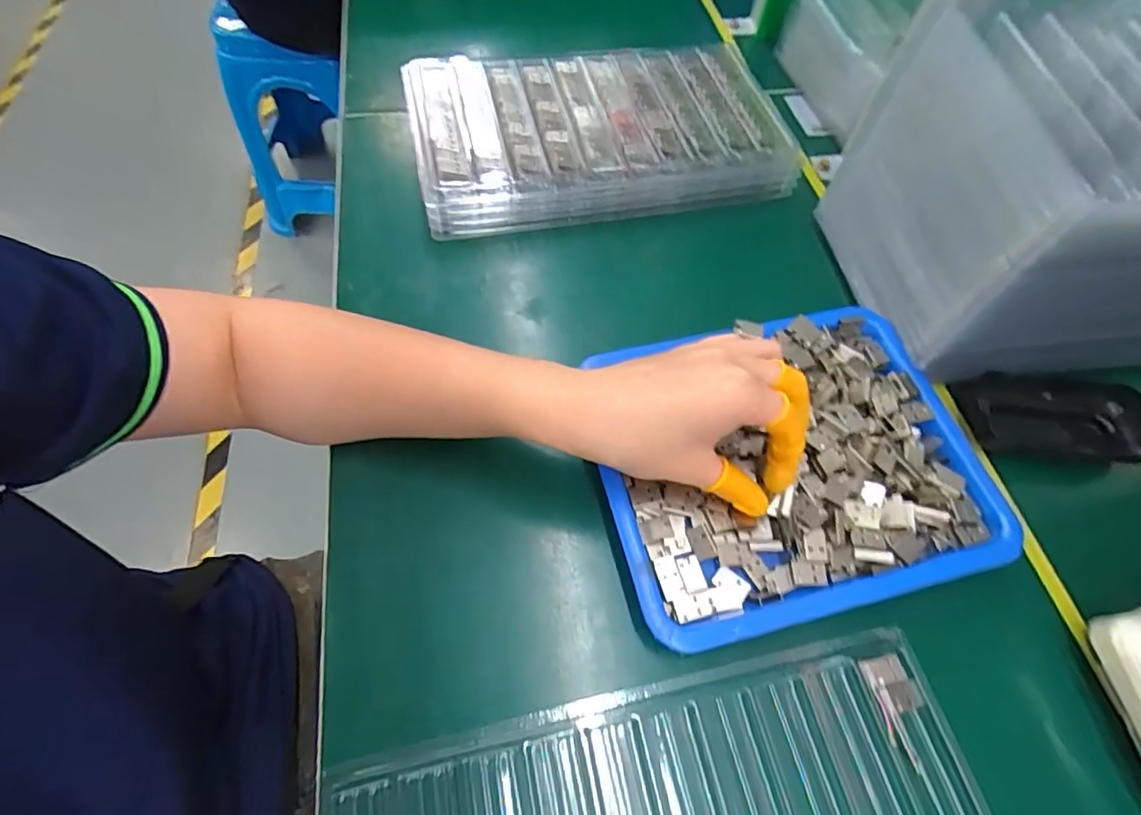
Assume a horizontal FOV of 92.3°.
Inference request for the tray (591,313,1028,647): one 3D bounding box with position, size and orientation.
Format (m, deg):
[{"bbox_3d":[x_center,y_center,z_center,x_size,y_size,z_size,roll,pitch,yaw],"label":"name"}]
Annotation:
[{"bbox_3d":[0.124,0.027,0.316,0.212,0.022,0.172,-12,64,-6],"label":"tray"}]

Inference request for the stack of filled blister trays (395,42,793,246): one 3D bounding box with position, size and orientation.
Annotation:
[{"bbox_3d":[0.020,-0.230,0.453,0.297,0.052,0.170,-9,64,-5],"label":"stack of filled blister trays"}]

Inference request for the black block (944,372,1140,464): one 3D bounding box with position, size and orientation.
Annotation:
[{"bbox_3d":[0.305,0.008,0.346,0.114,0.022,0.053,3,60,-2],"label":"black block"}]

